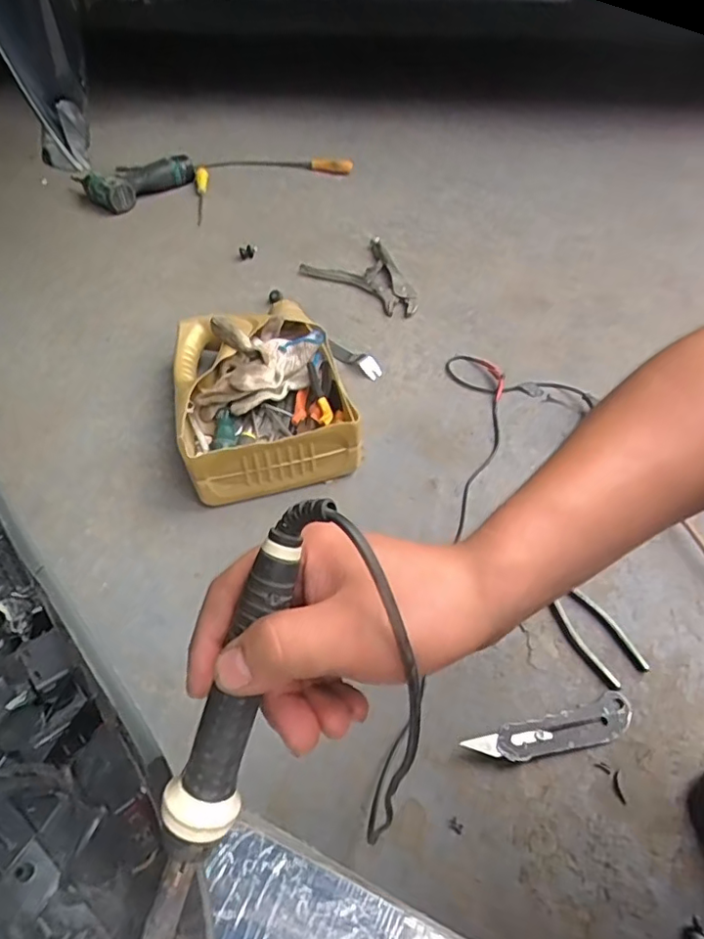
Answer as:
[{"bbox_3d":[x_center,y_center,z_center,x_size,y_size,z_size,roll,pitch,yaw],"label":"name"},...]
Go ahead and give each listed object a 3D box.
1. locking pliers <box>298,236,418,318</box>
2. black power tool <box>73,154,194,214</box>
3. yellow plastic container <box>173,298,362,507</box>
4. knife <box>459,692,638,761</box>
[{"bbox_3d":[0.003,-0.325,0.975,0.156,0.014,0.222,-12,53,-8],"label":"locking pliers"},{"bbox_3d":[-0.456,-0.612,1.192,0.175,0.052,0.216,38,62,26],"label":"black power tool"},{"bbox_3d":[-0.117,-0.098,0.754,0.210,0.096,0.272,-14,53,-9],"label":"yellow plastic container"},{"bbox_3d":[0.188,0.243,0.531,0.162,0.014,0.036,-14,53,-9],"label":"knife"}]

